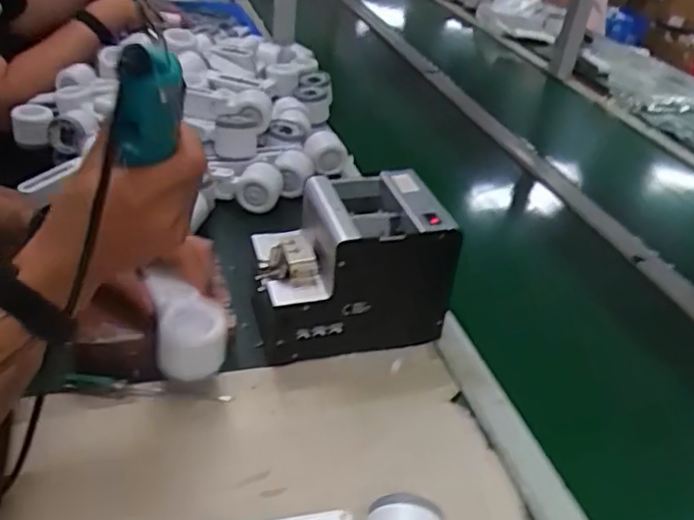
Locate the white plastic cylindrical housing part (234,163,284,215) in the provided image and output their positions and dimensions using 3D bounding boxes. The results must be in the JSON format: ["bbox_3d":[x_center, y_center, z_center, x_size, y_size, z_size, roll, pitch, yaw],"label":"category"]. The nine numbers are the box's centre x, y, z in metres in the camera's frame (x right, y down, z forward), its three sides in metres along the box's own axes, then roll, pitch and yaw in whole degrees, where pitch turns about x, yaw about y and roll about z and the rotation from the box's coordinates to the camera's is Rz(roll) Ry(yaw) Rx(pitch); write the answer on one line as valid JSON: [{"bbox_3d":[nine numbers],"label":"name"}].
[{"bbox_3d":[-0.119,-0.100,0.866,0.059,0.049,0.055,6,35,-4],"label":"white plastic cylindrical housing part"}]

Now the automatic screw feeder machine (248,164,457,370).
[{"bbox_3d":[0.002,0.009,0.659,0.187,0.157,0.124,-2,36,-15],"label":"automatic screw feeder machine"}]

